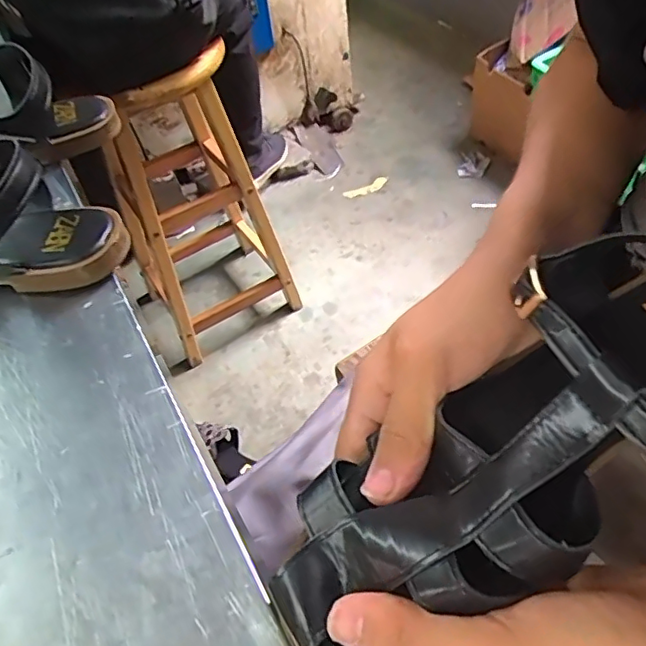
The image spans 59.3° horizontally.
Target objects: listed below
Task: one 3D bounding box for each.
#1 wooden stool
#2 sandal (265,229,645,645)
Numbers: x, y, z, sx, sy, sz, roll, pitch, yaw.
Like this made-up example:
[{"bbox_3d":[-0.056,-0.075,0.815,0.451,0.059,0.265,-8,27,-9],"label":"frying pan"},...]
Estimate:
[{"bbox_3d":[-0.265,-0.249,1.143,0.272,0.611,0.293,-27,52,-15],"label":"wooden stool"},{"bbox_3d":[0.074,0.045,0.222,0.222,0.058,0.077,-36,54,-3],"label":"sandal"}]

